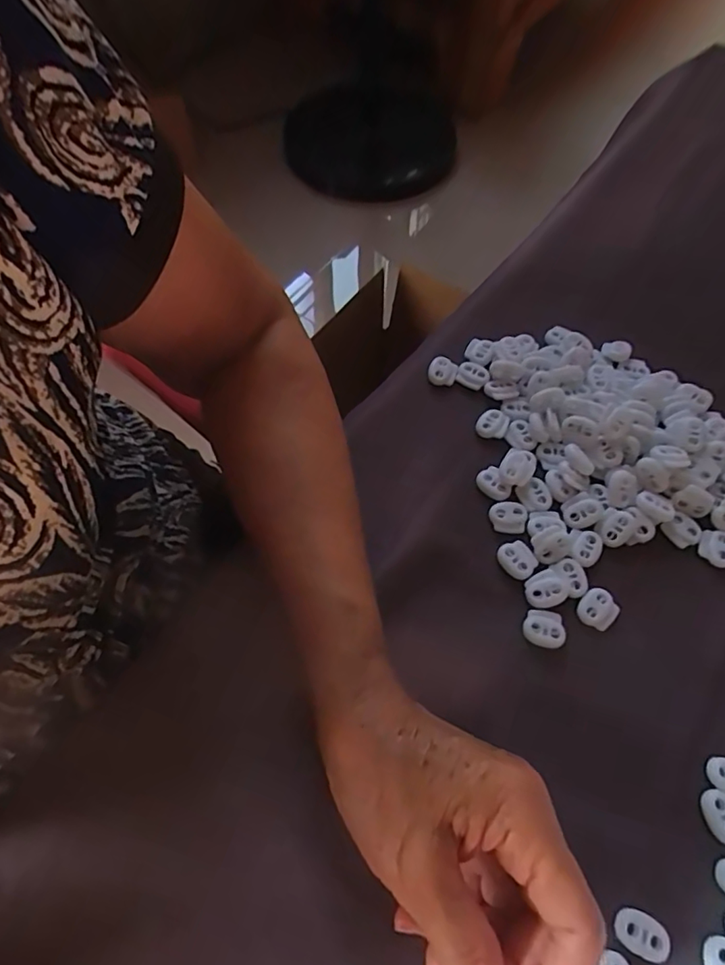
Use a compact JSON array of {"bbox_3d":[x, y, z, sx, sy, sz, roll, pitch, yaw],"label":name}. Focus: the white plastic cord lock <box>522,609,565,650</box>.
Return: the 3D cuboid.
[{"bbox_3d":[0.098,0.079,0.293,0.021,0.004,0.019,15,63,7],"label":"white plastic cord lock"}]

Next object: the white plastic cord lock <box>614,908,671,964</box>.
[{"bbox_3d":[0.120,0.194,0.231,0.022,0.004,0.015,16,63,7],"label":"white plastic cord lock"}]

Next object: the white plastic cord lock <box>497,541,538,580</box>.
[{"bbox_3d":[0.089,0.043,0.310,0.018,0.004,0.022,-32,68,-16],"label":"white plastic cord lock"}]

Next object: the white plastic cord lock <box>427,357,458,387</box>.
[{"bbox_3d":[0.055,-0.077,0.374,0.019,0.005,0.020,25,65,11],"label":"white plastic cord lock"}]

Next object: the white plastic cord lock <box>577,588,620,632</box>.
[{"bbox_3d":[0.130,0.069,0.297,0.019,0.004,0.021,39,68,17],"label":"white plastic cord lock"}]

